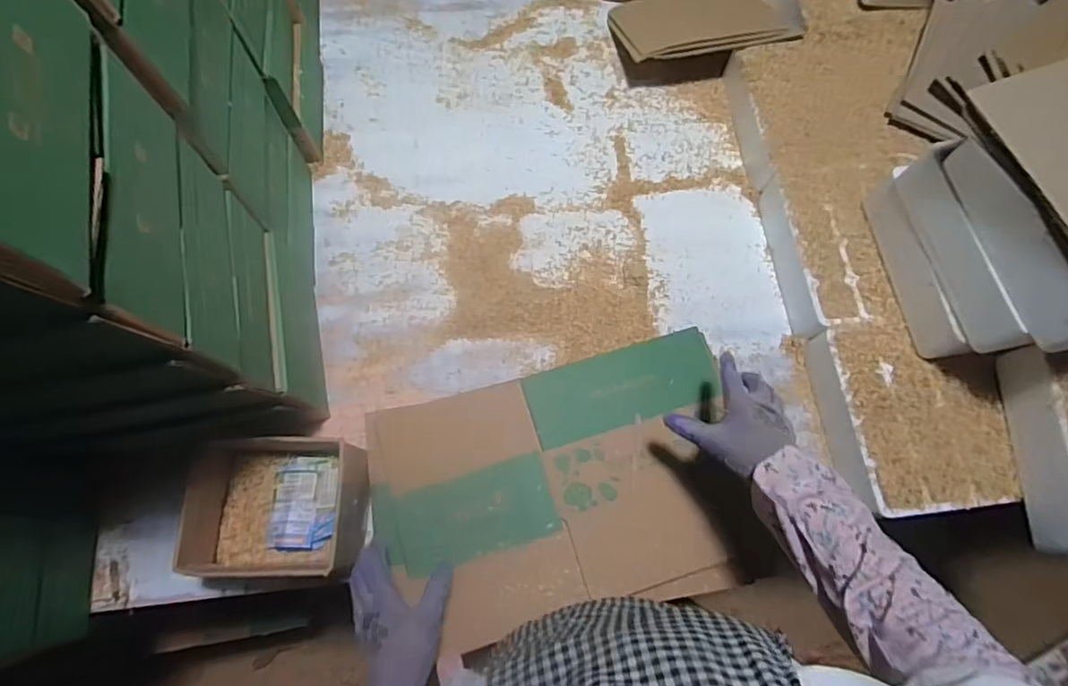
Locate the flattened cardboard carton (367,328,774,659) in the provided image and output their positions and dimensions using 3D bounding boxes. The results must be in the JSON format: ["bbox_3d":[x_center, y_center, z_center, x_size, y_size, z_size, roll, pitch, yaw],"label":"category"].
[{"bbox_3d":[0.034,0.171,0.663,0.430,0.032,0.282,-13,76,-4],"label":"flattened cardboard carton"}]

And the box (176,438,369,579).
[{"bbox_3d":[-0.285,0.185,0.631,0.170,0.087,0.148,1,72,-2],"label":"box"}]

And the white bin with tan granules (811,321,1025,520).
[{"bbox_3d":[0.487,0.089,0.725,0.203,0.076,0.243,-4,72,-4],"label":"white bin with tan granules"}]

